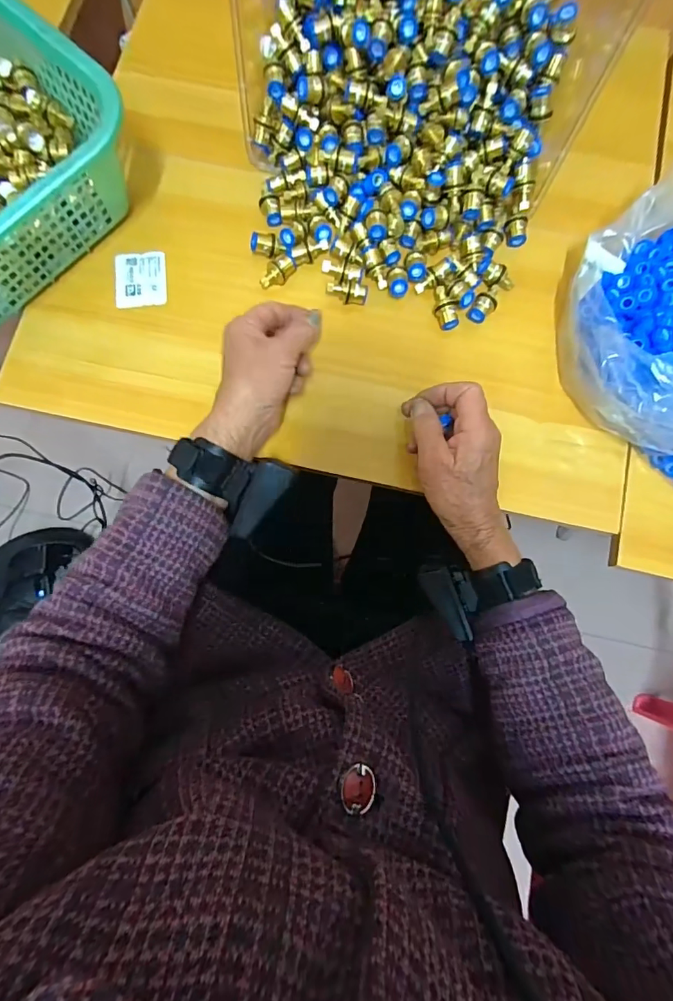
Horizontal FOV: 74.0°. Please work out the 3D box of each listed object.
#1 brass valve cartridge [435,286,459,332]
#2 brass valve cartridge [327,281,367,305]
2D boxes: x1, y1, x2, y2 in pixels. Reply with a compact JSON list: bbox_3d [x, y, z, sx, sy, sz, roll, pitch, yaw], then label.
[{"bbox_3d":[0.106,-0.187,0.431,0.019,0.015,0.040,-19,81,-4],"label":"brass valve cartridge"},{"bbox_3d":[0.012,-0.201,0.432,0.041,0.015,0.017,8,80,-13],"label":"brass valve cartridge"}]

